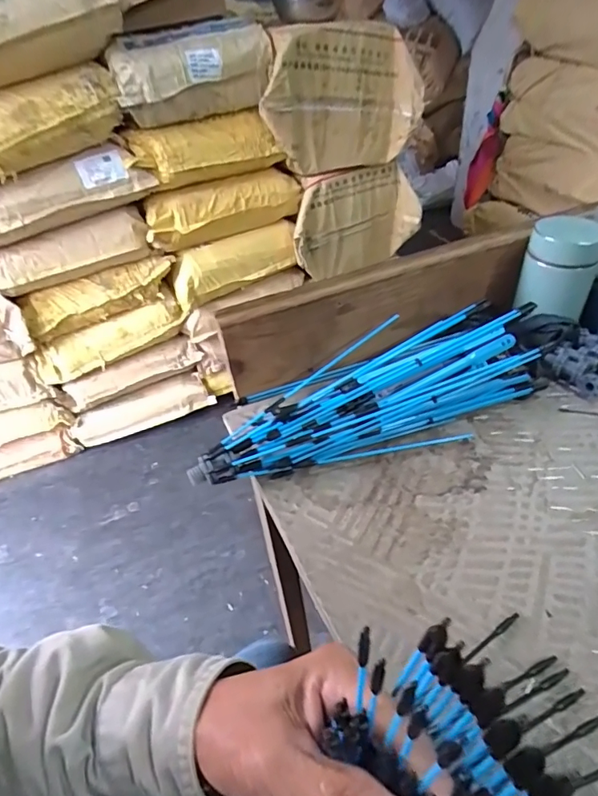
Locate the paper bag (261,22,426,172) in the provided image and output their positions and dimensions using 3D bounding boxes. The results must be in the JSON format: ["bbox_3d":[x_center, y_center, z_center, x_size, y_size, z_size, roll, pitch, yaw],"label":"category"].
[{"bbox_3d":[0.108,-0.778,1.262,0.410,0.323,0.153,-15,42,-10],"label":"paper bag"}]

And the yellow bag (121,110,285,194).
[{"bbox_3d":[-0.240,-0.641,1.252,0.372,0.134,0.133,-27,46,-22],"label":"yellow bag"}]

